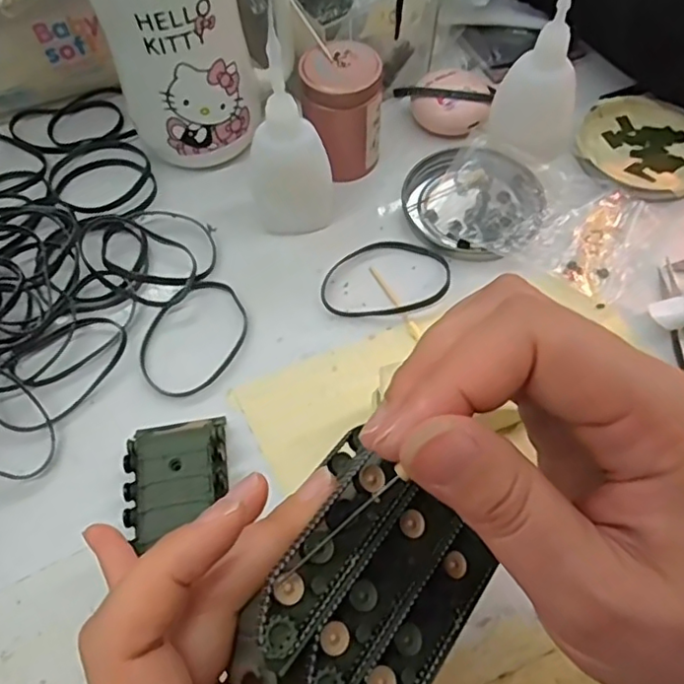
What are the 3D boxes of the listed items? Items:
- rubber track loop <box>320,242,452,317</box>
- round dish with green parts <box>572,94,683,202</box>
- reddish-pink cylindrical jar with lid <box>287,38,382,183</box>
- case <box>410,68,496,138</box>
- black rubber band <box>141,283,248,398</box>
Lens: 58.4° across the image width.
[{"bbox_3d":[0.024,-0.036,0.333,0.071,0.004,0.049,-4,61,-1],"label":"rubber track loop"},{"bbox_3d":[0.183,-0.118,0.371,0.077,0.013,0.078,0,61,1],"label":"round dish with green parts"},{"bbox_3d":[-0.001,-0.131,0.352,0.048,0.064,0.042,1,61,2],"label":"reddish-pink cylindrical jar with lid"},{"bbox_3d":[0.070,-0.152,0.383,0.047,0.018,0.044,0,61,1],"label":"case"},{"bbox_3d":[-0.077,-0.004,0.315,0.047,0.007,0.066,25,65,14],"label":"black rubber band"}]

